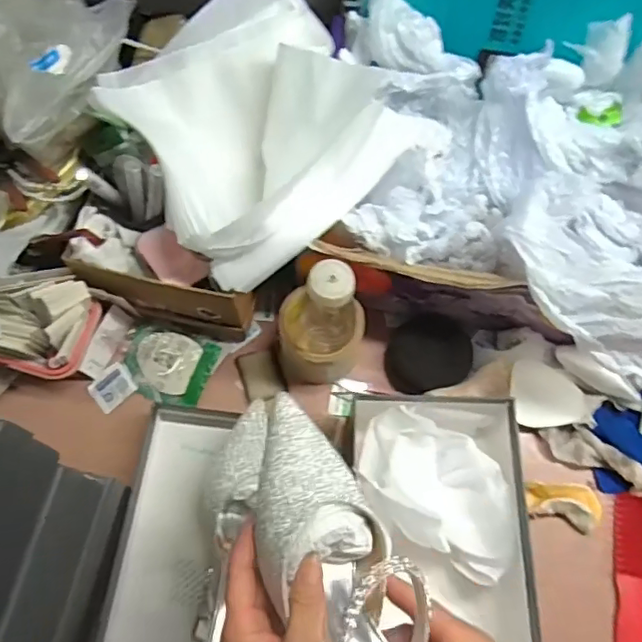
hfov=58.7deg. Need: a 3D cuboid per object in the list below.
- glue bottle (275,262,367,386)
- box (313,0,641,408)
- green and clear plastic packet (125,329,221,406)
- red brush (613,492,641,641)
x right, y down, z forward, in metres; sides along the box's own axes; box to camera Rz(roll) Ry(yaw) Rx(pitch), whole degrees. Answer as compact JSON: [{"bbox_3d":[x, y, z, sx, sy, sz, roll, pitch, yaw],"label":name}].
[{"bbox_3d":[-0.001,0.003,0.573,0.087,0.184,0.073,9,68,3],"label":"glue bottle"},{"bbox_3d":[0.189,-0.131,0.608,0.391,0.161,0.338,14,68,4],"label":"box"},{"bbox_3d":[-0.173,0.049,0.643,0.098,0.017,0.076,15,68,5],"label":"green and clear plastic packet"},{"bbox_3d":[0.310,0.269,0.562,0.038,0.011,0.188,5,68,17],"label":"red brush"}]

